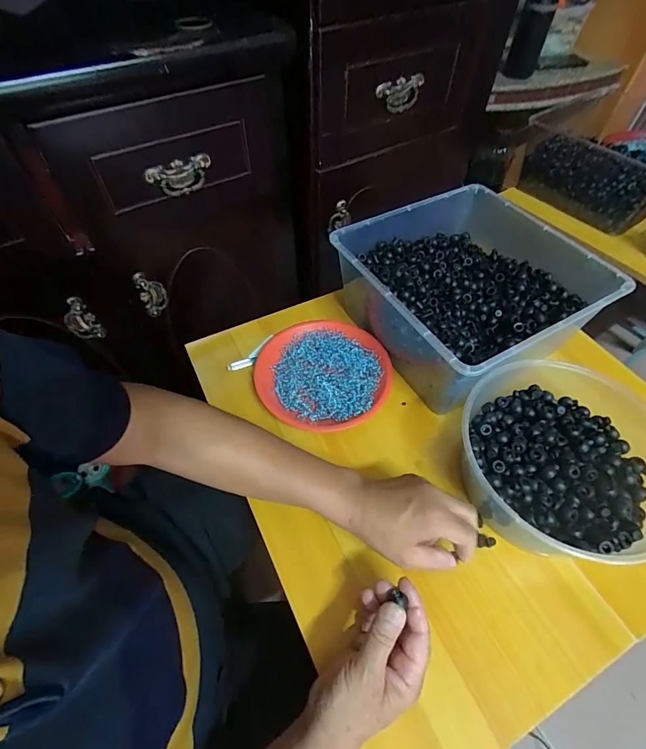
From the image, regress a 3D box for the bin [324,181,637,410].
[{"bbox_3d":[0.203,-0.125,0.572,0.296,0.124,0.294,-26,58,-18],"label":"bin"}]

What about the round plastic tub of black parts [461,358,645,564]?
[{"bbox_3d":[0.269,0.101,0.444,0.214,0.087,0.218,0,54,0],"label":"round plastic tub of black parts"}]

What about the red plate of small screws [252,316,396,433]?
[{"bbox_3d":[-0.001,-0.004,0.570,0.190,0.028,0.190,0,54,0],"label":"red plate of small screws"}]

